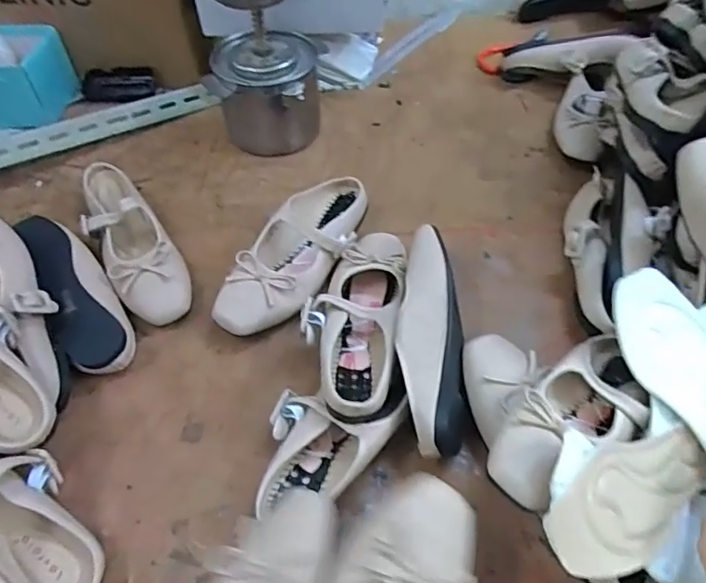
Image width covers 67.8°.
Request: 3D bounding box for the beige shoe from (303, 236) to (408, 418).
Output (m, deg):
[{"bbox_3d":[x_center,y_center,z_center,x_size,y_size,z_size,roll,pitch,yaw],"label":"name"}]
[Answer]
[{"bbox_3d":[0.002,0.025,0.529,0.087,0.066,0.226,7,54,6],"label":"beige shoe"}]

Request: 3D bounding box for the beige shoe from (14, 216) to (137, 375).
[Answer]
[{"bbox_3d":[-0.295,0.000,0.552,0.069,0.058,0.211,-10,54,-46],"label":"beige shoe"}]

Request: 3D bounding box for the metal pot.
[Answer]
[{"bbox_3d":[-0.115,-0.263,0.705,0.135,0.128,0.115,10,54,8],"label":"metal pot"}]

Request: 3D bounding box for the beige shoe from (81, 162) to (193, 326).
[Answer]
[{"bbox_3d":[-0.257,-0.061,0.598,0.072,0.057,0.240,-29,59,-19],"label":"beige shoe"}]

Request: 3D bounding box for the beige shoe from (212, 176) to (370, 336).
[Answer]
[{"bbox_3d":[-0.058,-0.043,0.593,0.092,0.050,0.240,28,58,19],"label":"beige shoe"}]

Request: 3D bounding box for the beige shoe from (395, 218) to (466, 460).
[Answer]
[{"bbox_3d":[0.076,0.045,0.509,0.063,0.075,0.226,5,54,4],"label":"beige shoe"}]

